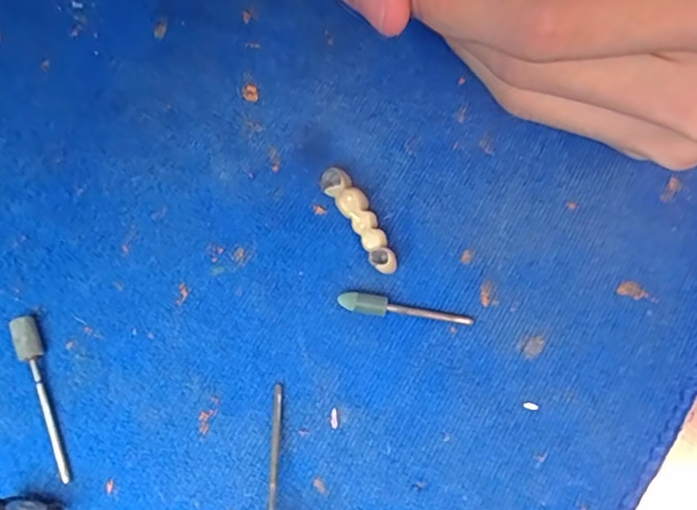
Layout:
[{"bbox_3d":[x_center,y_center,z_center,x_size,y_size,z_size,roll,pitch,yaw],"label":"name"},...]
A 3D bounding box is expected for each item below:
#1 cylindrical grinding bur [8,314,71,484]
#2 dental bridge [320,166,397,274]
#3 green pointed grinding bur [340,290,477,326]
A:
[{"bbox_3d":[-0.088,0.041,0.162,0.006,0.007,0.048,-18,77,-5],"label":"cylindrical grinding bur"},{"bbox_3d":[0.003,-0.011,0.177,0.009,0.010,0.039,-31,78,-8],"label":"dental bridge"},{"bbox_3d":[0.017,0.017,0.172,0.040,0.006,0.006,11,76,2],"label":"green pointed grinding bur"}]

